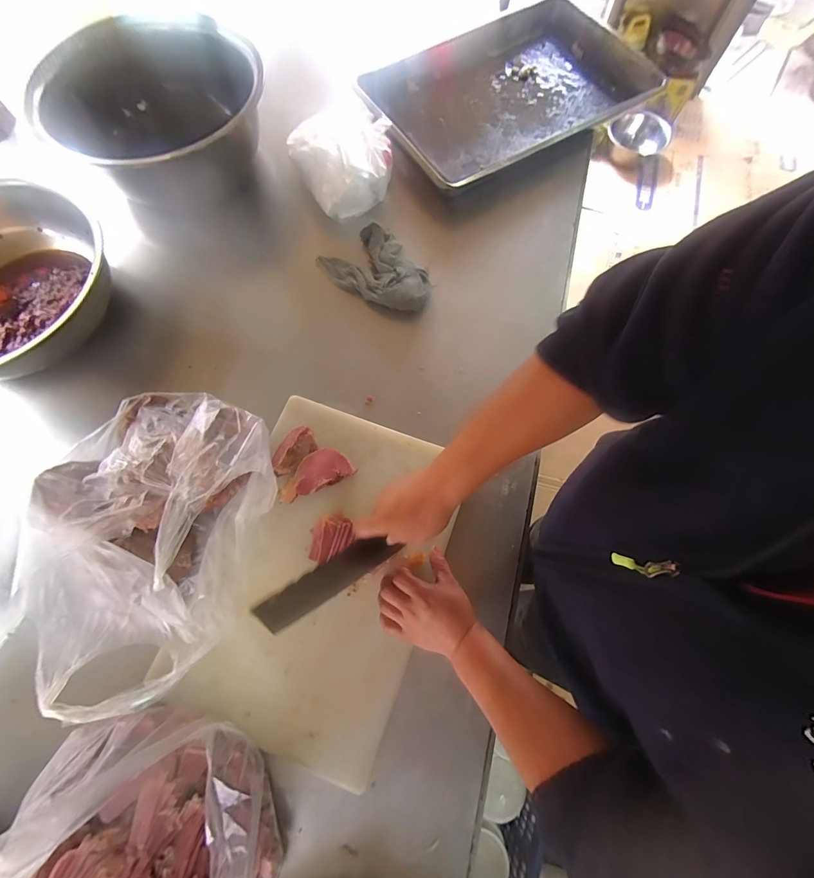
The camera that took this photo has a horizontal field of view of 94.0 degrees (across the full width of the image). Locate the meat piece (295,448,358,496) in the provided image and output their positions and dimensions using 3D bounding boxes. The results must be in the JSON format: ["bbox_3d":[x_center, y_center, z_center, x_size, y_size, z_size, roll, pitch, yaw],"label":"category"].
[{"bbox_3d":[-0.128,0.046,0.573,0.086,0.023,0.056,-27,75,-7],"label":"meat piece"}]

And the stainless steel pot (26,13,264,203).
[{"bbox_3d":[-0.471,-0.626,0.734,0.348,0.139,0.373,24,75,8],"label":"stainless steel pot"}]

